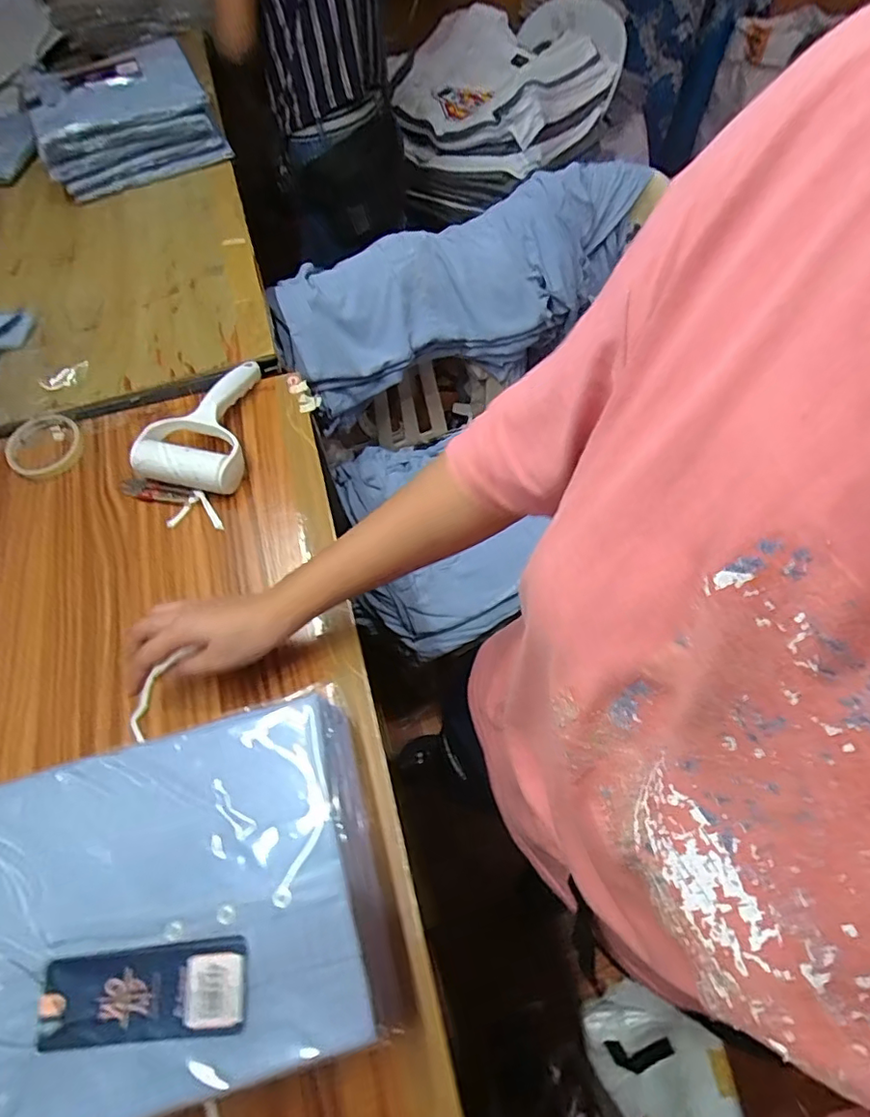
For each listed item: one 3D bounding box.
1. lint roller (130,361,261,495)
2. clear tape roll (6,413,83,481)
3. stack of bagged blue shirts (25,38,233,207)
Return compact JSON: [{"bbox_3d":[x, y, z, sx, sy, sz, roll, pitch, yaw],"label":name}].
[{"bbox_3d":[-0.252,-0.161,0.622,0.117,0.036,0.185,11,63,10],"label":"lint roller"},{"bbox_3d":[-0.449,-0.130,0.630,0.079,0.015,0.090,-35,65,-15],"label":"clear tape roll"},{"bbox_3d":[-0.487,-0.685,0.865,0.268,0.123,0.162,-34,64,-14],"label":"stack of bagged blue shirts"}]

